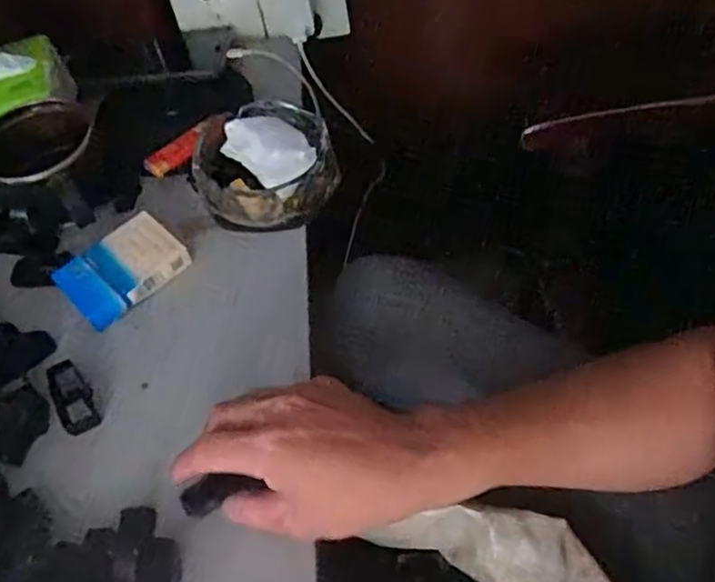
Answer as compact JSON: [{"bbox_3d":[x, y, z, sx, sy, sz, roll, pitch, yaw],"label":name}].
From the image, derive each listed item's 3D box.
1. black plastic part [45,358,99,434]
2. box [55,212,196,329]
[{"bbox_3d":[-0.199,0.073,0.484,0.024,0.010,0.061,-26,56,-13],"label":"black plastic part"},{"bbox_3d":[-0.182,-0.018,0.543,0.089,0.022,0.061,-40,60,-22],"label":"box"}]

